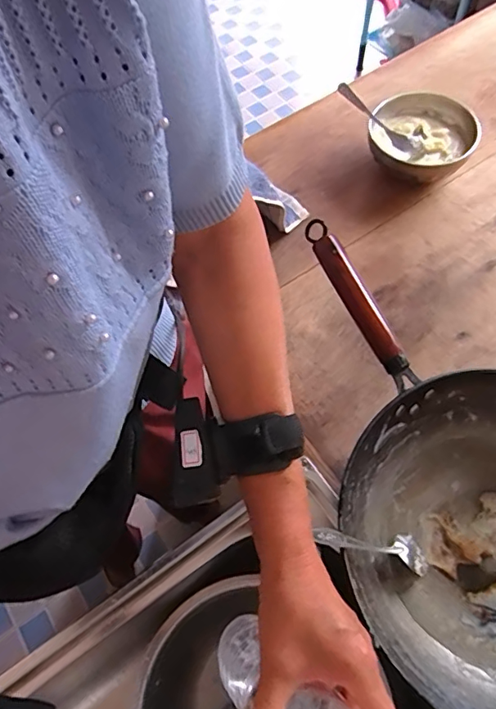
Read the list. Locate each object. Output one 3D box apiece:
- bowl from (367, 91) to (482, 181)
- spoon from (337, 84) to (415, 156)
[{"bbox_3d":[0.259,-0.321,0.755,0.150,0.067,0.151,-1,63,3],"label":"bowl"},{"bbox_3d":[0.186,-0.344,0.731,0.022,0.023,0.141,-42,83,-18],"label":"spoon"}]

